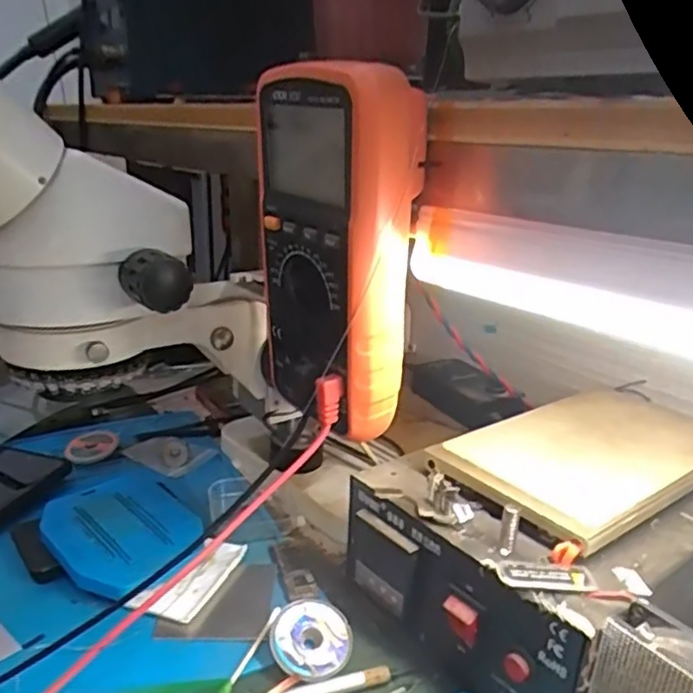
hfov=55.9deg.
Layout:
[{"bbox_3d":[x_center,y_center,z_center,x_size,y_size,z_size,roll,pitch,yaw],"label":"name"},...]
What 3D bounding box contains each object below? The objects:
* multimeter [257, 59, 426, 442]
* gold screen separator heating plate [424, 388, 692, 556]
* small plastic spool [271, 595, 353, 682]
[{"bbox_3d":[-0.004,-0.046,0.330,0.052,0.173,0.092,-11,22,-32],"label":"multimeter"},{"bbox_3d":[0.156,0.069,0.412,0.184,0.023,0.111,-13,24,-36],"label":"gold screen separator heating plate"},{"bbox_3d":[-0.020,0.167,0.375,0.045,0.008,0.048,3,43,-3],"label":"small plastic spool"}]

